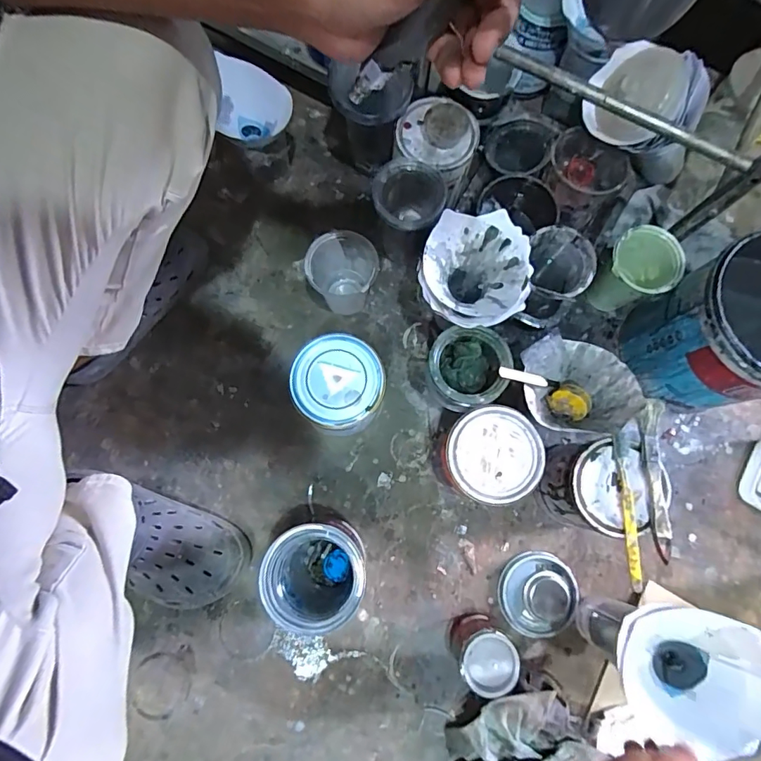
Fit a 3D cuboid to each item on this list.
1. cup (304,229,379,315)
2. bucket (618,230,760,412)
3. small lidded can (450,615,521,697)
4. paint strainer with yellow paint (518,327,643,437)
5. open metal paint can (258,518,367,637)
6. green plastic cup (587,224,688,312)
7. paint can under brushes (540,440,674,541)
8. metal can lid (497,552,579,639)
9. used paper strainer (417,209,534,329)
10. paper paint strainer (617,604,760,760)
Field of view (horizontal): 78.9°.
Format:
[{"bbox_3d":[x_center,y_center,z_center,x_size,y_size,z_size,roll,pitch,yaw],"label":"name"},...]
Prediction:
[{"bbox_3d":[-0.051,-0.145,0.634,0.088,0.120,0.079,11,78,2],"label":"cup"},{"bbox_3d":[0.444,-0.059,0.583,0.179,0.197,0.171,0,79,-1],"label":"bucket"},{"bbox_3d":[0.125,0.327,0.558,0.069,0.073,0.074,-41,81,-8],"label":"small lidded can"},{"bbox_3d":[0.229,0.006,0.544,0.116,0.060,0.117,0,79,-1],"label":"paint strainer with yellow paint"},{"bbox_3d":[-0.074,0.226,0.548,0.106,0.131,0.106,0,79,-1],"label":"open metal paint can"},{"bbox_3d":[0.343,-0.144,0.633,0.083,0.115,0.083,0,79,-1],"label":"green plastic cup"},{"bbox_3d":[0.257,0.135,0.569,0.102,0.141,0.095,0,79,-1],"label":"paint can under brushes"},{"bbox_3d":[0.207,0.280,0.608,0.100,0.017,0.098,0,79,-1],"label":"metal can lid"},{"bbox_3d":[0.110,-0.123,0.559,0.130,0.087,0.139,-3,79,-2],"label":"used paper strainer"},{"bbox_3d":[0.283,0.274,0.434,0.107,0.084,0.114,0,75,-2],"label":"paper paint strainer"}]

